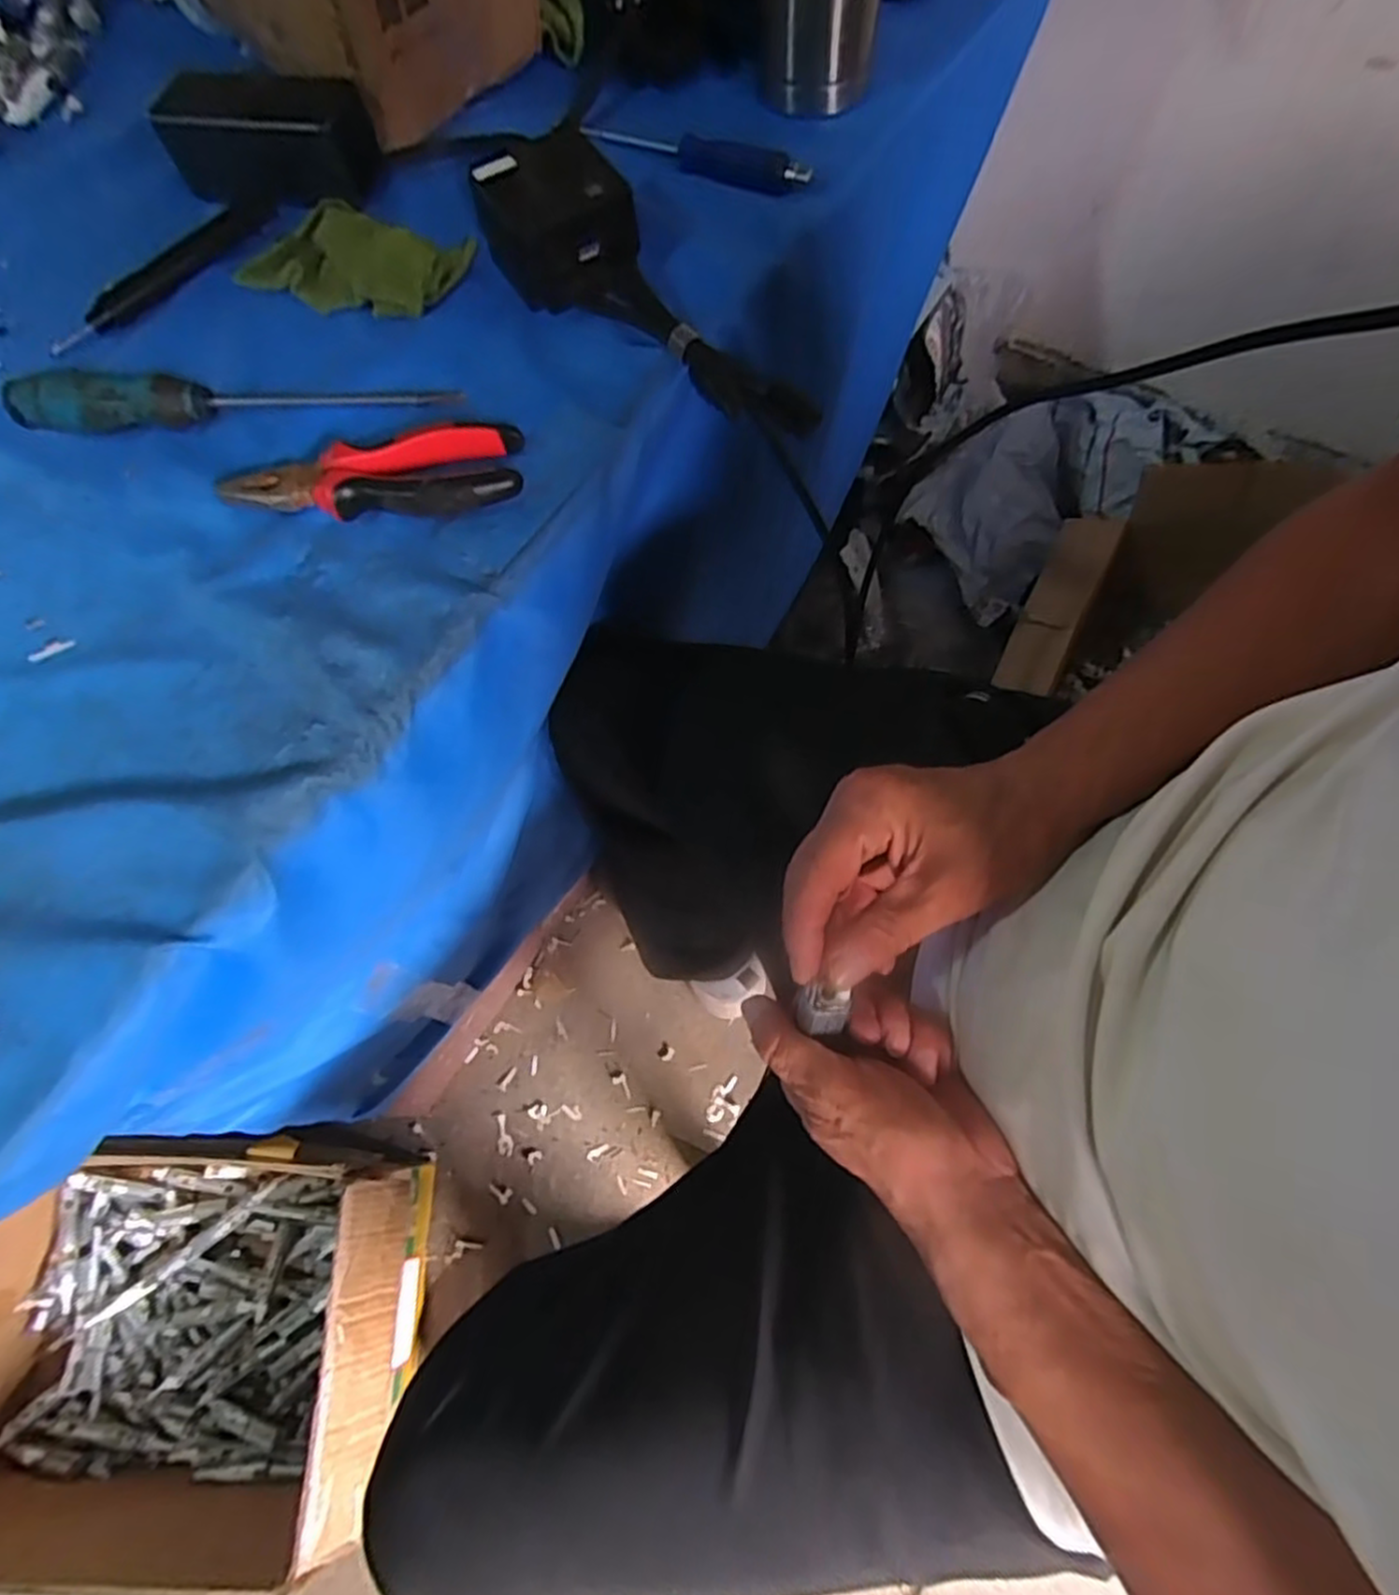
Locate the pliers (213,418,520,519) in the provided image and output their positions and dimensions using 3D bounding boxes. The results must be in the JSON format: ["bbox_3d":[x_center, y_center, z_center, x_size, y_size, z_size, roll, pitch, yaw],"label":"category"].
[{"bbox_3d":[-0.173,-0.176,0.396,0.154,0.019,0.056,0,67,3],"label":"pliers"}]

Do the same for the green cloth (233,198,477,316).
[{"bbox_3d":[-0.215,-0.337,0.460,0.129,0.023,0.074,25,71,13],"label":"green cloth"}]

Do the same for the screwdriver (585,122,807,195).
[{"bbox_3d":[-0.003,-0.424,0.484,0.161,0.012,0.024,25,71,13],"label":"screwdriver"}]

